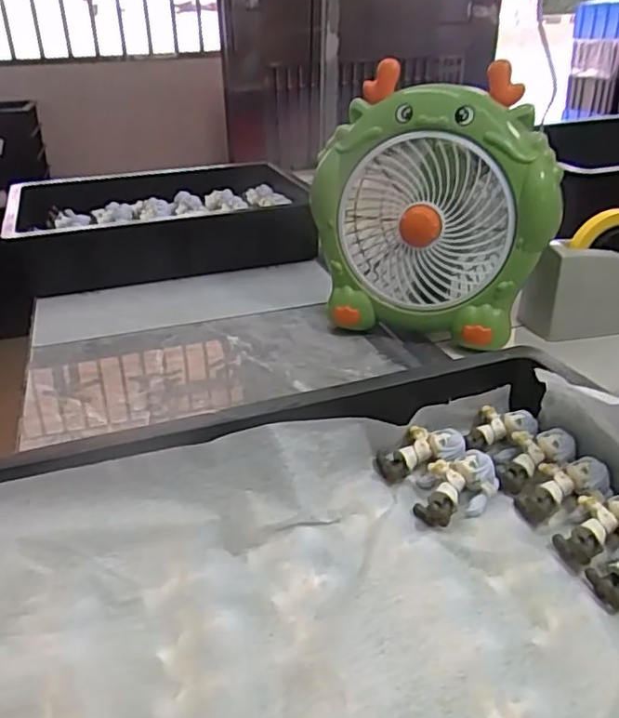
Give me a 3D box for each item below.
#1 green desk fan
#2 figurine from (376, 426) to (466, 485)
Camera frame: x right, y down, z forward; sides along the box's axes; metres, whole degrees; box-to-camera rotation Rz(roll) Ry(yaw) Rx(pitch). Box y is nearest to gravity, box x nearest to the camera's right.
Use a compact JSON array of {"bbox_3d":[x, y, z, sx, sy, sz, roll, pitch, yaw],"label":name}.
[{"bbox_3d":[0.123,-0.148,0.655,0.240,0.261,0.082,12,30,24],"label":"green desk fan"},{"bbox_3d":[0.079,0.066,0.452,0.062,0.021,0.033,-24,27,6],"label":"figurine"}]

